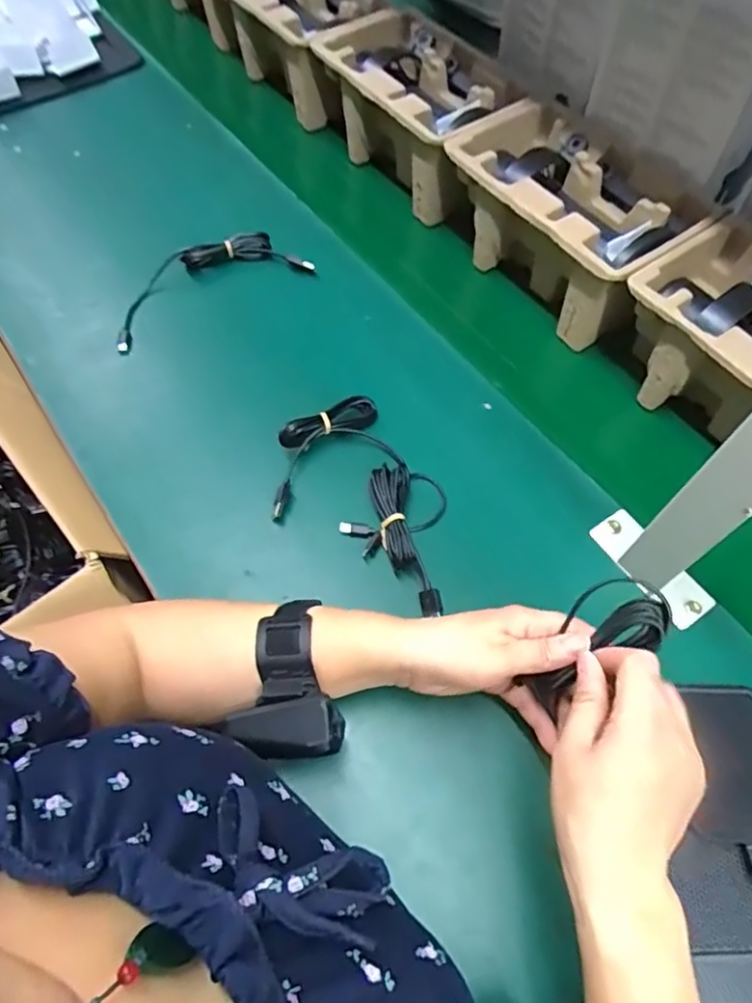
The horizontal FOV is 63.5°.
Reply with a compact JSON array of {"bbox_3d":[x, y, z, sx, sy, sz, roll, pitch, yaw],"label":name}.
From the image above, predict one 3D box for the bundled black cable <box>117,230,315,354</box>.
[{"bbox_3d":[-0.176,-0.227,0.617,0.208,0.022,0.077,-29,64,-13],"label":"bundled black cable"}]

